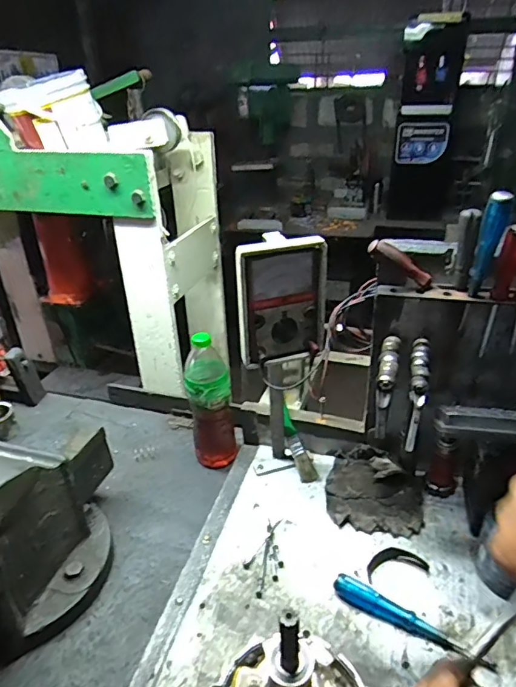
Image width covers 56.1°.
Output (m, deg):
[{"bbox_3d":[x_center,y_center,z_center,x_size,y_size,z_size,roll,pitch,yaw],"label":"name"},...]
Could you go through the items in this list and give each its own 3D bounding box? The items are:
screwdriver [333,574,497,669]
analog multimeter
[{"bbox_3d":[0.187,0.341,0.601,0.191,0.023,0.025,14,33,26],"label":"screwdriver"},{"bbox_3d":[0.032,-0.062,0.682,0.127,0.166,0.052,-10,31,-15],"label":"analog multimeter"}]

